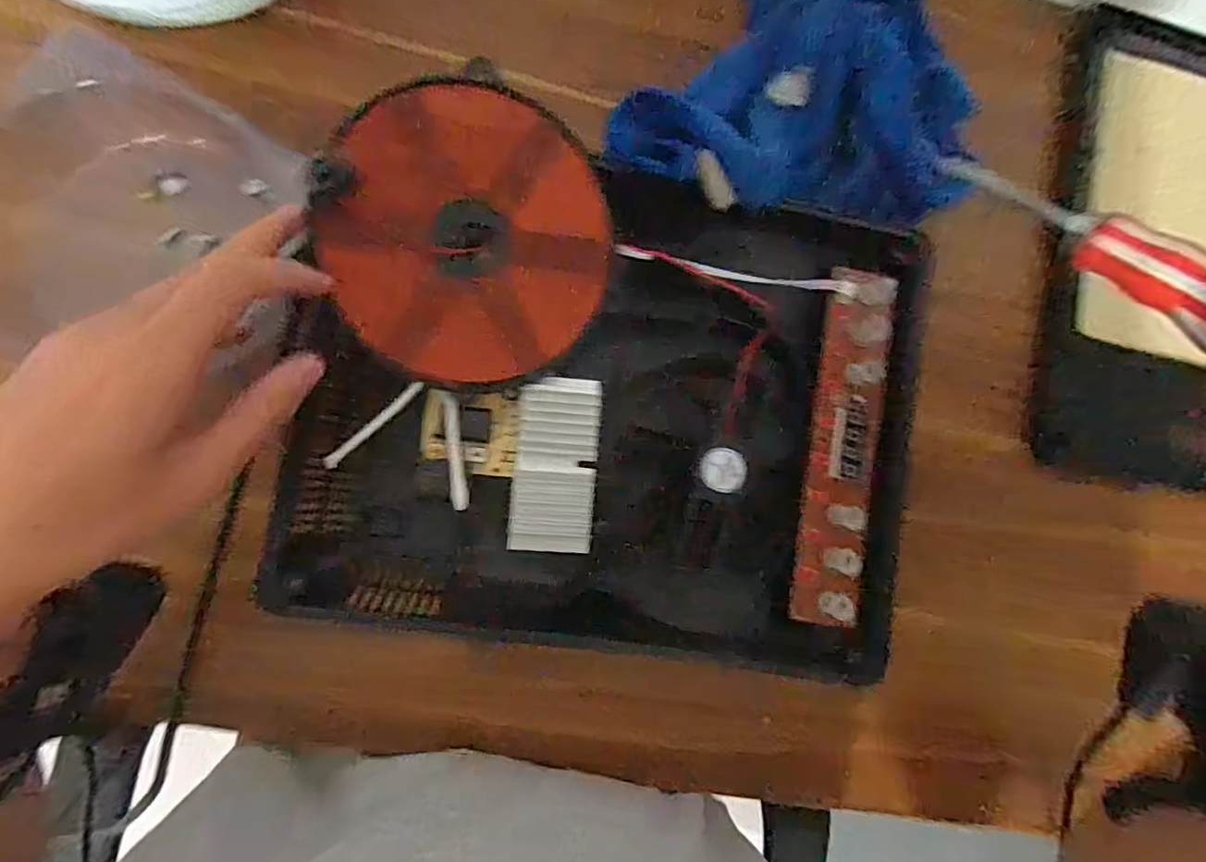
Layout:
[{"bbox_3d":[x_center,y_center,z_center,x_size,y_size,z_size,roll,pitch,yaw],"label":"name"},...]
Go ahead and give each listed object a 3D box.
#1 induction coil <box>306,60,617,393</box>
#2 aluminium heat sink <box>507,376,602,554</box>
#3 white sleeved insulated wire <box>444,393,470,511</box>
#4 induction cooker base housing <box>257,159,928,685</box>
[{"bbox_3d":[-0.069,-0.101,0.321,0.149,0.012,0.151,-5,105,-19],"label":"induction coil"},{"bbox_3d":[-0.028,0.019,0.349,0.046,0.013,0.099,5,85,-8],"label":"aluminium heat sink"},{"bbox_3d":[-0.078,0.010,0.317,0.008,0.008,0.066,-8,64,-9],"label":"white sleeved insulated wire"},{"bbox_3d":[0.009,-0.008,0.342,0.341,0.038,0.270,8,85,-8],"label":"induction cooker base housing"}]

